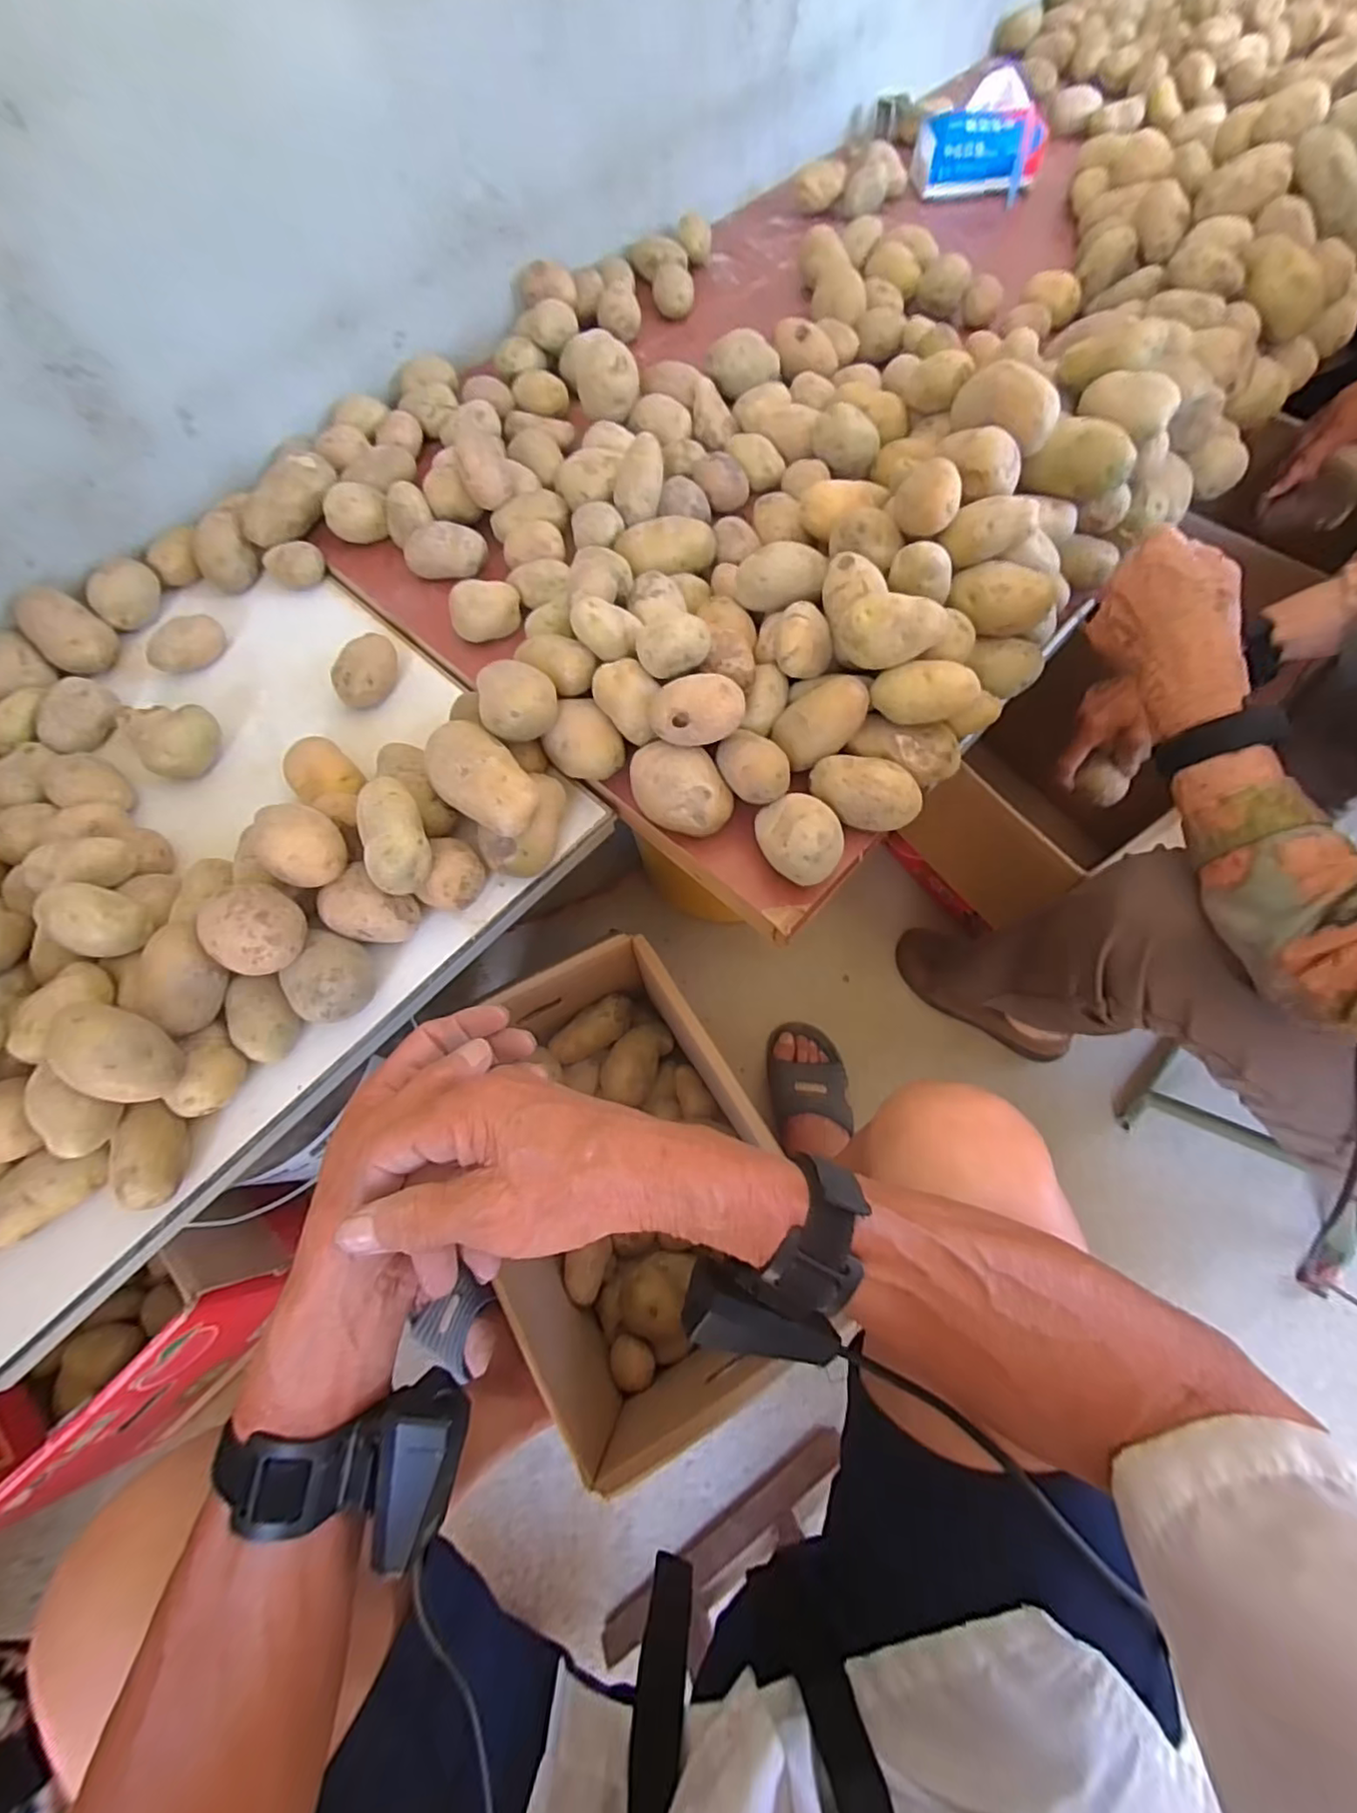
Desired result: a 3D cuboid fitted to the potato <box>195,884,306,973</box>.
[{"bbox_3d":[-0.297,0.018,0.454,0.054,0.062,0.050,-1,68,2],"label":"potato"}]

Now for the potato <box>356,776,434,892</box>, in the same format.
[{"bbox_3d":[-0.215,-0.055,0.484,0.043,0.053,0.088,-20,69,-6],"label":"potato"}]

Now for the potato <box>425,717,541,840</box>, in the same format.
[{"bbox_3d":[-0.153,-0.097,0.494,0.057,0.060,0.108,-41,72,-13],"label":"potato"}]

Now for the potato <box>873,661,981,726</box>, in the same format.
[{"bbox_3d":[0.187,-0.162,0.480,0.072,0.032,0.035,4,68,4],"label":"potato"}]

